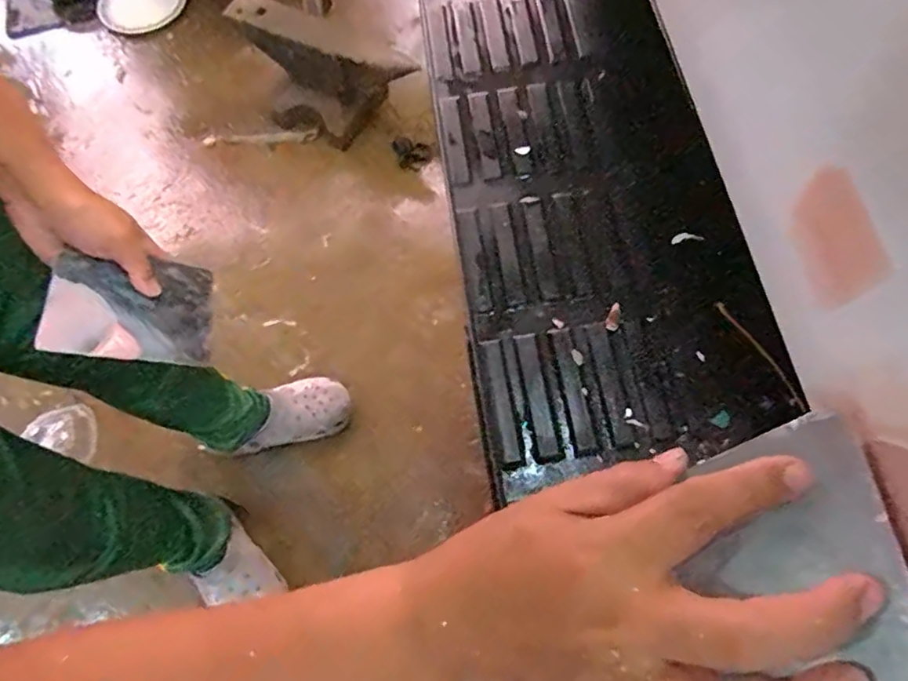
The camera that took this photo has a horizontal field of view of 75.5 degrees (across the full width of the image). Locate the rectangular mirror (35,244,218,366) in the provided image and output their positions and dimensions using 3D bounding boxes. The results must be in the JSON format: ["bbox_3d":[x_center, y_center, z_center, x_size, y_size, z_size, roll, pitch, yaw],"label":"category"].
[{"bbox_3d":[-0.291,-0.030,0.537,0.008,0.137,0.095,-13,73,46],"label":"rectangular mirror"}]

